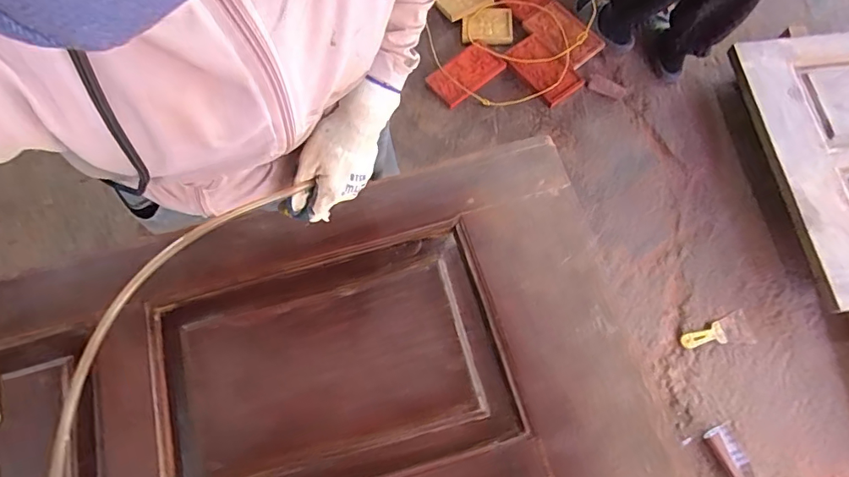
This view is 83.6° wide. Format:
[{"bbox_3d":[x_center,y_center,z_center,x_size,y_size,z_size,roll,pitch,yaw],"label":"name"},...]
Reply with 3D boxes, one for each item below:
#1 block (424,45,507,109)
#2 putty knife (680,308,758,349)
[{"bbox_3d":[0.140,-0.565,1.632,0.263,0.026,0.148,-41,75,-10],"label":"block"},{"bbox_3d":[0.814,0.270,1.318,0.199,0.023,0.086,-19,72,-4],"label":"putty knife"}]

